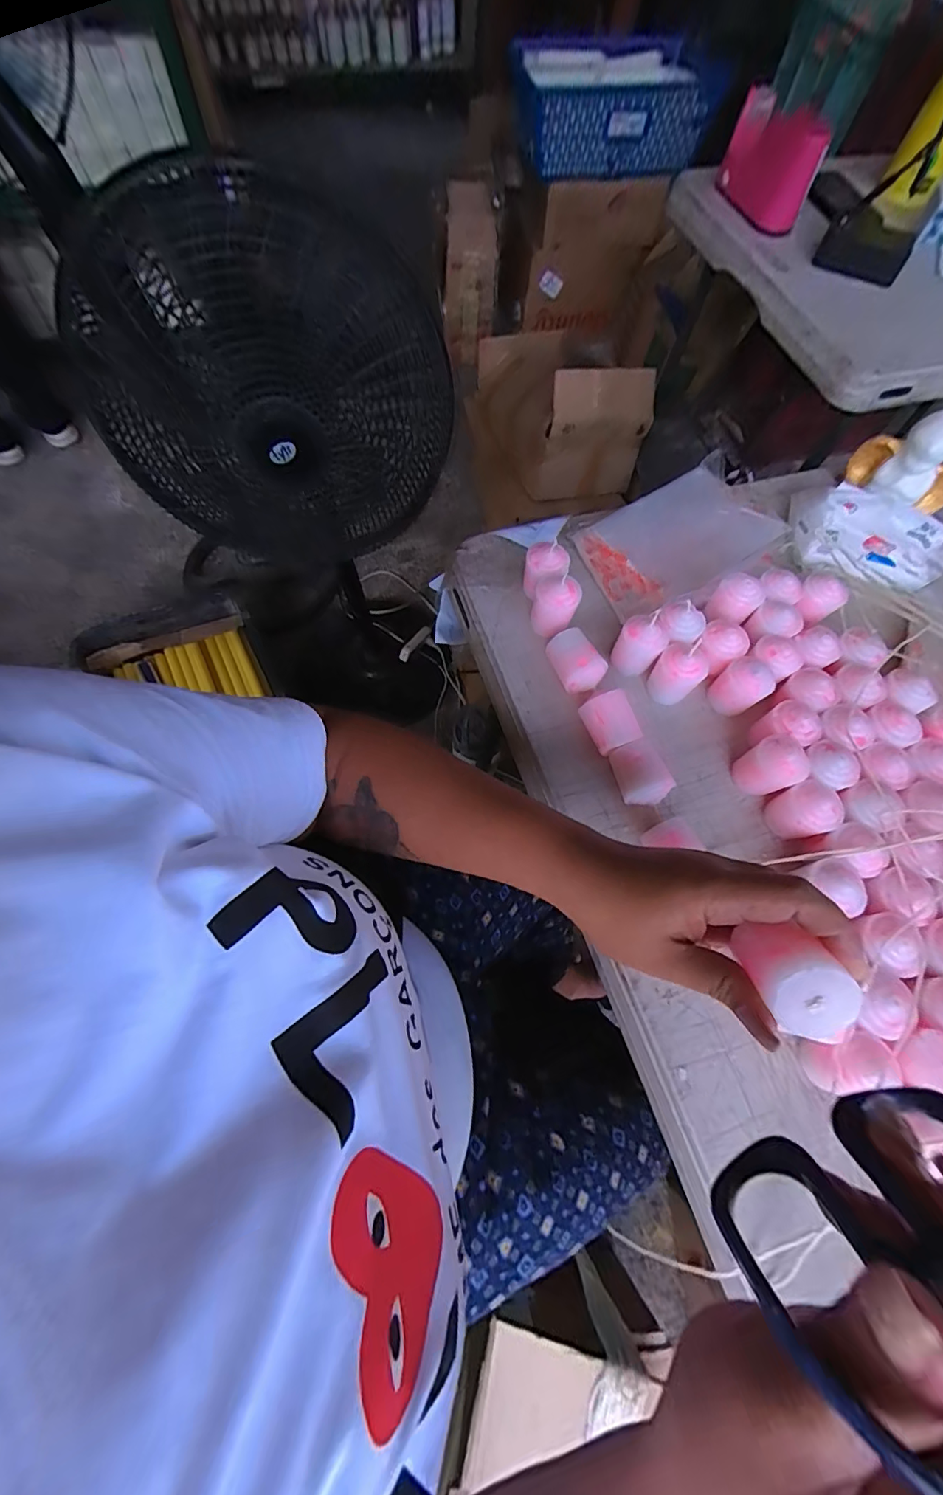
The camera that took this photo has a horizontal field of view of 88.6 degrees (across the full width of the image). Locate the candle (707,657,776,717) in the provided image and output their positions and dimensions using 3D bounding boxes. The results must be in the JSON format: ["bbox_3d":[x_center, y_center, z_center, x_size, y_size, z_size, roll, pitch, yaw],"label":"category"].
[{"bbox_3d":[0.224,-0.051,0.400,0.040,0.048,0.037,1,66,-3],"label":"candle"}]

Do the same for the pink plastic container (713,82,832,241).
[{"bbox_3d":[0.456,-0.891,0.742,0.050,0.113,0.166,-20,68,-12],"label":"pink plastic container"}]

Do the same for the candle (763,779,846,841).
[{"bbox_3d":[0.248,0.048,0.361,0.036,0.037,0.036,1,66,-3],"label":"candle"}]

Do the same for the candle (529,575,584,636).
[{"bbox_3d":[0.072,-0.122,0.418,0.038,0.043,0.041,17,66,5],"label":"candle"}]

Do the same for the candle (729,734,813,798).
[{"bbox_3d":[0.231,0.015,0.373,0.033,0.045,0.036,1,66,-3],"label":"candle"}]

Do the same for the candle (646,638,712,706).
[{"bbox_3d":[0.168,-0.060,0.393,0.038,0.050,0.038,36,69,12],"label":"candle"}]

